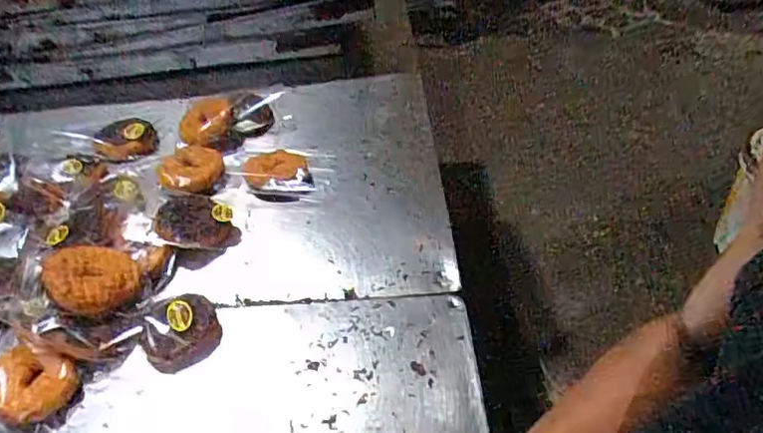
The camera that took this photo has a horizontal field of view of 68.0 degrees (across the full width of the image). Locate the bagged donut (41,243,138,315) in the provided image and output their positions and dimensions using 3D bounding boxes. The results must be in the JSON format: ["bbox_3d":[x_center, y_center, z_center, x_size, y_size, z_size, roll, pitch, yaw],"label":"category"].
[{"bbox_3d":[-0.366,0.078,0.717,0.101,0.053,0.104,-8,47,-9],"label":"bagged donut"}]

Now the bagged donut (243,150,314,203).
[{"bbox_3d":[-0.169,-0.072,0.922,0.111,0.034,0.105,-3,47,-5],"label":"bagged donut"}]

